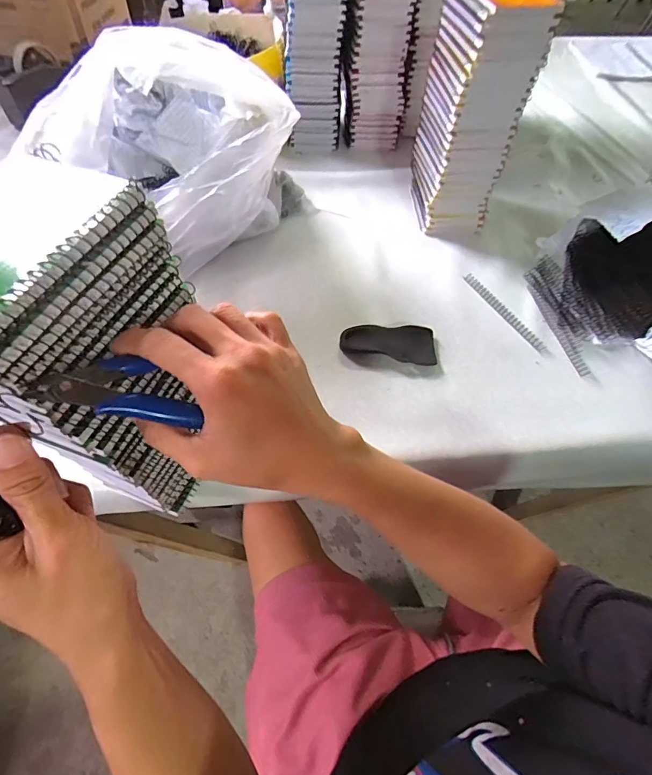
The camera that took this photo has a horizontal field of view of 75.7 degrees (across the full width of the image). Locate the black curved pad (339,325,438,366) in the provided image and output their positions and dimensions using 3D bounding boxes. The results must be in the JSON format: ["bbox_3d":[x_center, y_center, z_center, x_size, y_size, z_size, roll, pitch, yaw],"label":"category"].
[{"bbox_3d":[0.078,-0.053,0.524,0.117,0.016,0.053,1,56,0],"label":"black curved pad"}]

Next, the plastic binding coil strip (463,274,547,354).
[{"bbox_3d":[0.242,-0.105,0.572,0.014,0.005,0.155,-23,60,-15],"label":"plastic binding coil strip"}]

